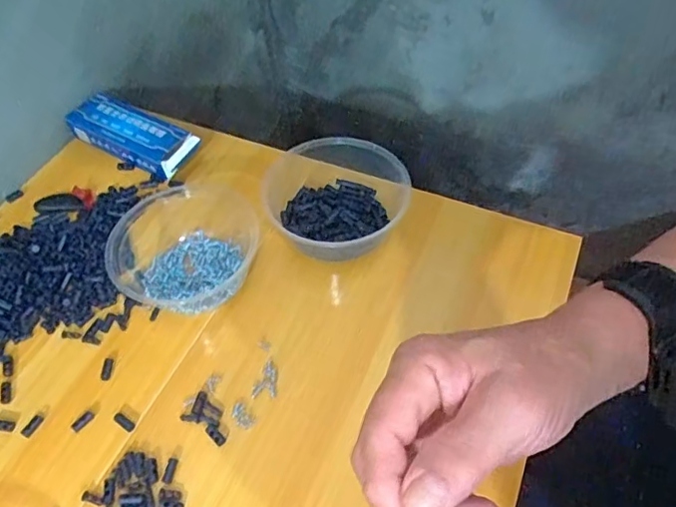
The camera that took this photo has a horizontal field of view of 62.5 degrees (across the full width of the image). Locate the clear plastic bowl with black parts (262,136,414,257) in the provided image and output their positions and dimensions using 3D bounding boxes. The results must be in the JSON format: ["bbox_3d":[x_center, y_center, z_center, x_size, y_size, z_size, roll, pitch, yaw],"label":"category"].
[{"bbox_3d":[-0.002,-0.066,0.563,0.141,0.053,0.140,-1,53,1],"label":"clear plastic bowl with black parts"}]

